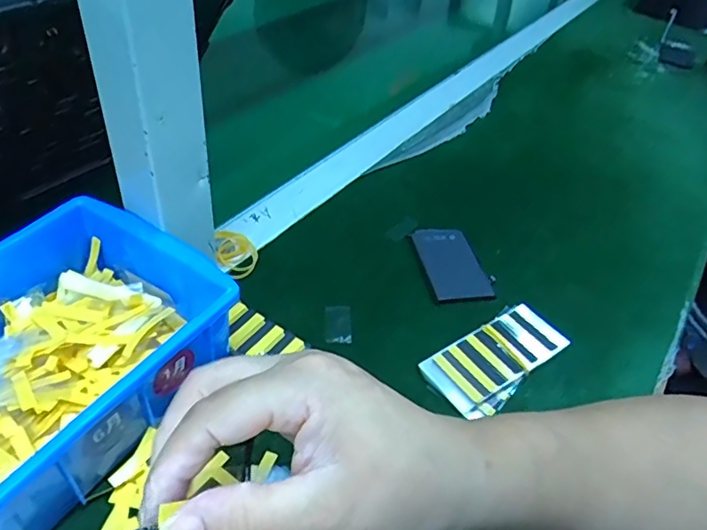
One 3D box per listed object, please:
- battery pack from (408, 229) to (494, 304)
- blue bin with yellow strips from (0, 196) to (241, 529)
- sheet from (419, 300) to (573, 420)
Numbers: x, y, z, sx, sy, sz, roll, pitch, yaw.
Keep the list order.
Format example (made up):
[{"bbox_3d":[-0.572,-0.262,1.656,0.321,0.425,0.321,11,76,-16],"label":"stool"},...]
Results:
[{"bbox_3d":[0.077,-0.002,0.431,0.047,0.010,0.080,-5,43,-13],"label":"battery pack"},{"bbox_3d":[-0.179,0.058,0.291,0.149,0.072,0.197,28,46,21],"label":"blue bin with yellow strips"},{"bbox_3d":[0.097,0.062,0.368,0.103,0.011,0.049,-27,52,-32],"label":"sheet"}]

